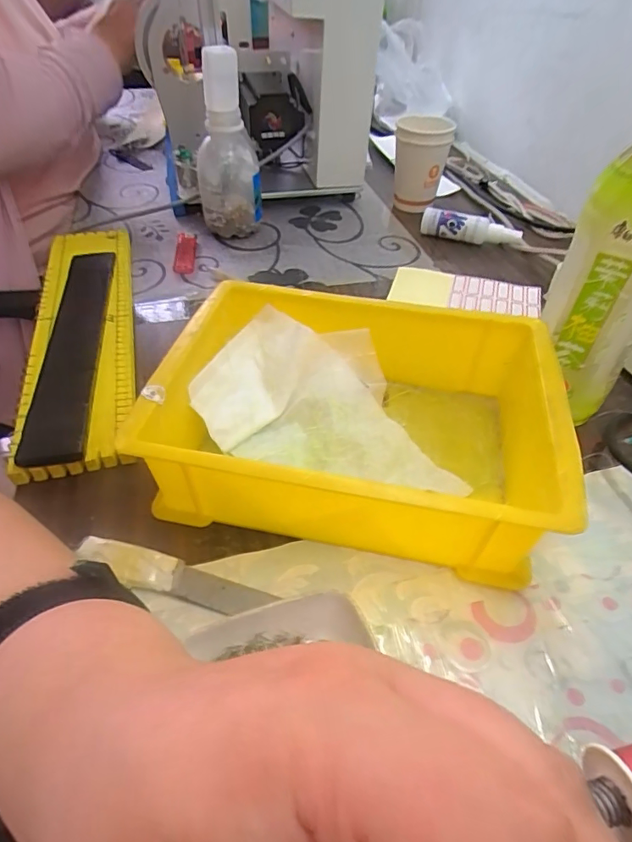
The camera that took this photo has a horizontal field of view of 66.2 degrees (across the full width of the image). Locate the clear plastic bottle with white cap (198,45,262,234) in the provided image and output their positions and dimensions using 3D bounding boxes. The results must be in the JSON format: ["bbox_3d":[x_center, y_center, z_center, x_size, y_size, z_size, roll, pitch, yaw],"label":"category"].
[{"bbox_3d":[-0.097,-0.288,0.526,0.067,0.180,0.057,-7,46,-8],"label":"clear plastic bottle with white cap"}]

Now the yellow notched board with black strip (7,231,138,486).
[{"bbox_3d":[-0.208,-0.089,0.435,0.079,0.023,0.338,-11,46,-12],"label":"yellow notched board with black strip"}]

